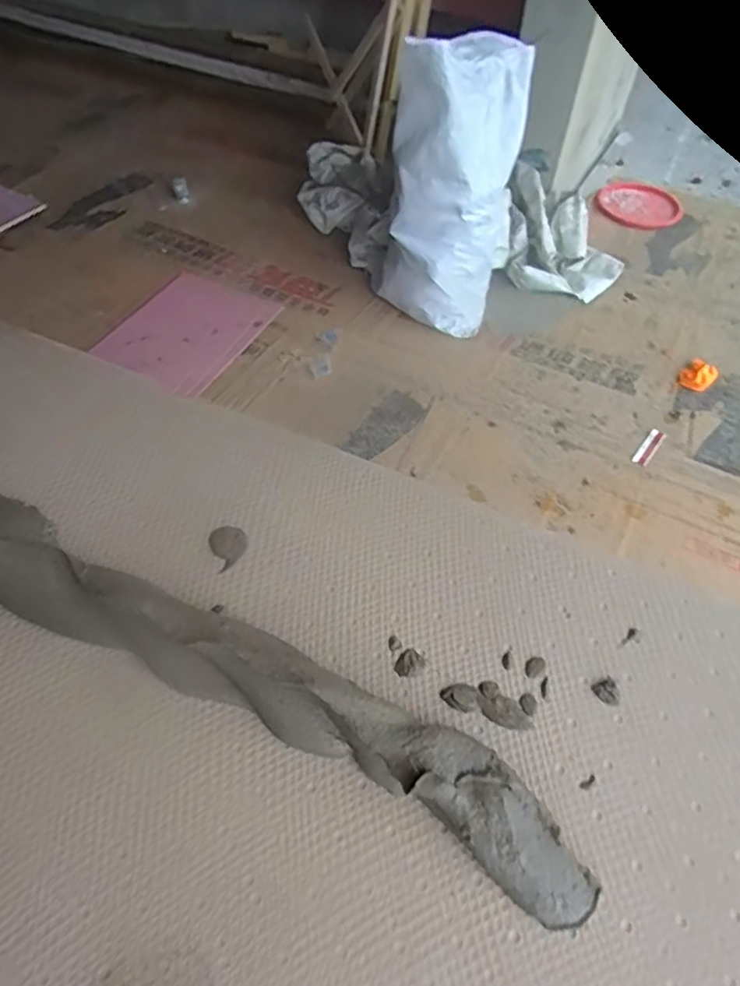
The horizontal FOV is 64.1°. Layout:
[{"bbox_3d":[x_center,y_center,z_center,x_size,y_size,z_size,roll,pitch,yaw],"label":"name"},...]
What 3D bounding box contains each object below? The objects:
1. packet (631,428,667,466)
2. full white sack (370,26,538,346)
[{"bbox_3d":[0.720,-0.117,1.520,0.041,0.011,0.152,32,58,22],"label":"packet"},{"bbox_3d":[0.234,-0.858,1.661,0.328,0.625,0.407,16,54,12],"label":"full white sack"}]

